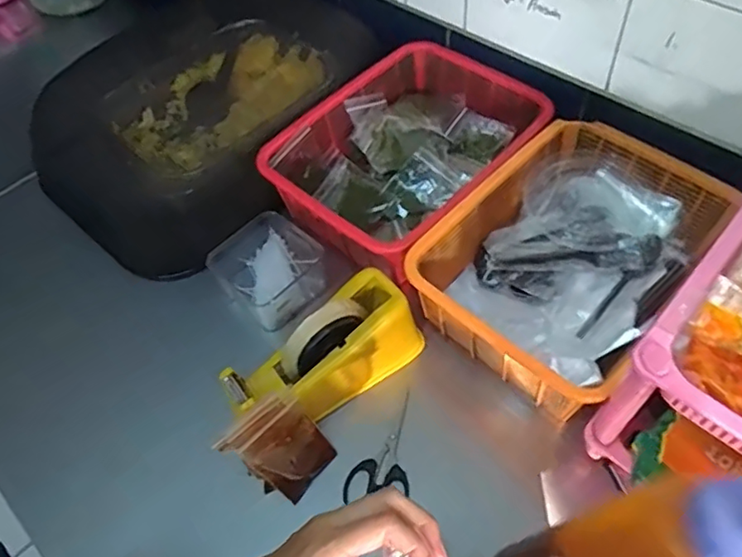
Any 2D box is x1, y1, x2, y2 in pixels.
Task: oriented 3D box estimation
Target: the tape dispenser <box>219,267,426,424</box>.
[{"bbox_3d":[-0.043,0.077,0.571,0.183,0.120,0.066,-35,59,-19],"label":"tape dispenser"}]

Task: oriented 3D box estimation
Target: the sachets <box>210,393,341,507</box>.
[{"bbox_3d":[-0.082,0.152,0.538,0.072,0.102,0.014,-47,32,-17],"label":"sachets"}]

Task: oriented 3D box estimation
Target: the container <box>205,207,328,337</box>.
[{"bbox_3d":[-0.112,-0.007,0.676,0.101,0.070,0.110,-39,61,-21],"label":"container"}]

